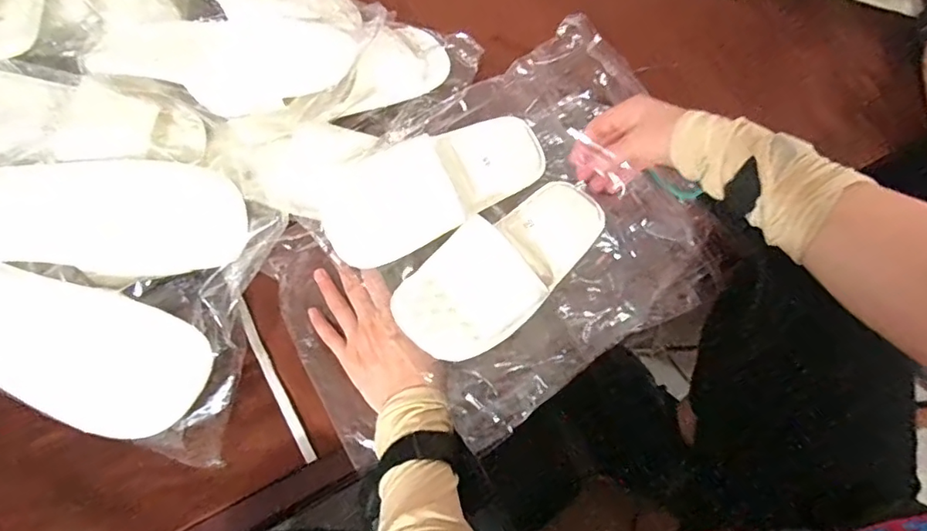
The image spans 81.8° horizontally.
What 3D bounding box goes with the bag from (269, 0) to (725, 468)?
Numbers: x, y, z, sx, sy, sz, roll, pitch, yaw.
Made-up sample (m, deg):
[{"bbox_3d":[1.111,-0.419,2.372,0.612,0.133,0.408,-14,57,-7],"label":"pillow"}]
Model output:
[{"bbox_3d":[0.030,-0.028,0.498,0.410,0.063,0.289,-31,73,-10],"label":"bag"}]

